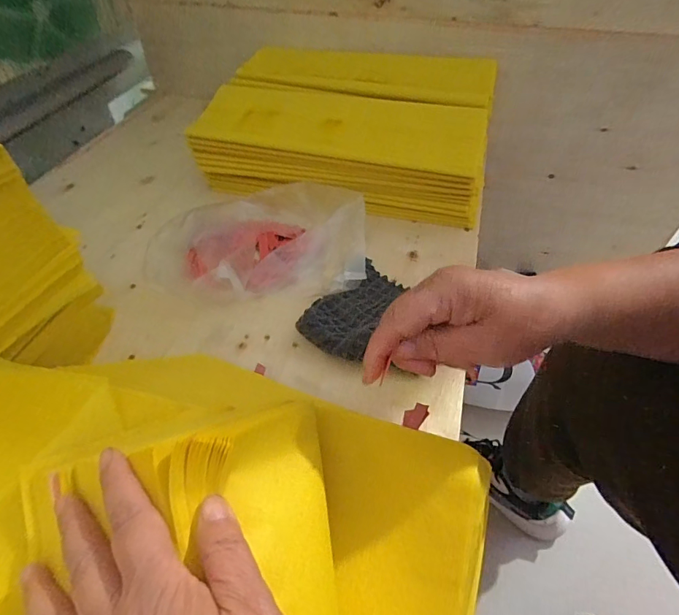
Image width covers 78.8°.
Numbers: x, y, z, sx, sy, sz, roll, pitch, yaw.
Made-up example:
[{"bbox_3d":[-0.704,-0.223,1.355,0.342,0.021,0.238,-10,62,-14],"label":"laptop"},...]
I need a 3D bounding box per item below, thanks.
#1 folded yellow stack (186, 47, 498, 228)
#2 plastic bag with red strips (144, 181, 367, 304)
[{"bbox_3d":[0.019,-0.259,0.579,0.362,0.103,0.262,12,50,11],"label":"folded yellow stack"},{"bbox_3d":[-0.079,-0.070,0.451,0.212,0.068,0.136,5,49,4],"label":"plastic bag with red strips"}]

